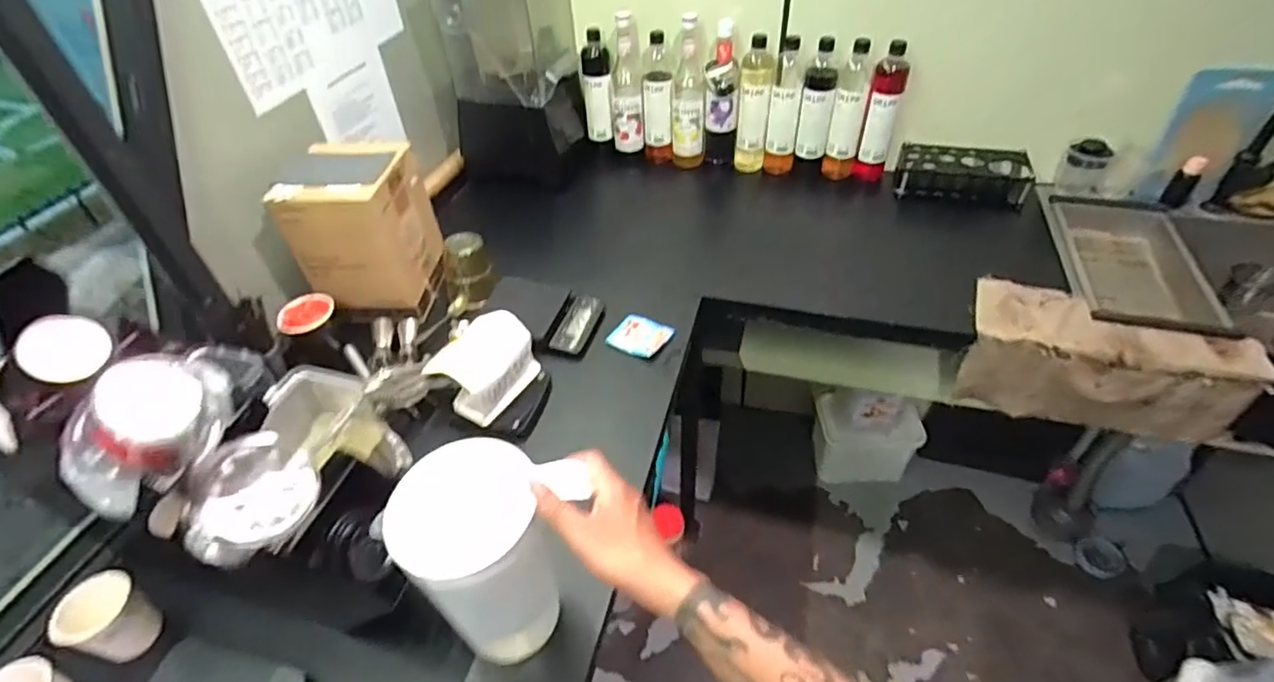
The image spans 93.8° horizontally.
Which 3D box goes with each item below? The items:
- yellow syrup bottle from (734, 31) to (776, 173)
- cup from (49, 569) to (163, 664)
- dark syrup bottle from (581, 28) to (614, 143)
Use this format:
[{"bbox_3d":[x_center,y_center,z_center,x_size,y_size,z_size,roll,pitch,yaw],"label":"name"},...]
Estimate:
[{"bbox_3d":[0.261,-0.520,1.318,0.073,0.283,0.060,8,44,11],"label":"yellow syrup bottle"},{"bbox_3d":[-0.586,0.312,0.667,0.069,0.086,0.072,-2,43,1],"label":"cup"},{"bbox_3d":[-0.092,-0.583,1.376,0.060,0.235,0.059,-9,44,-7],"label":"dark syrup bottle"}]

